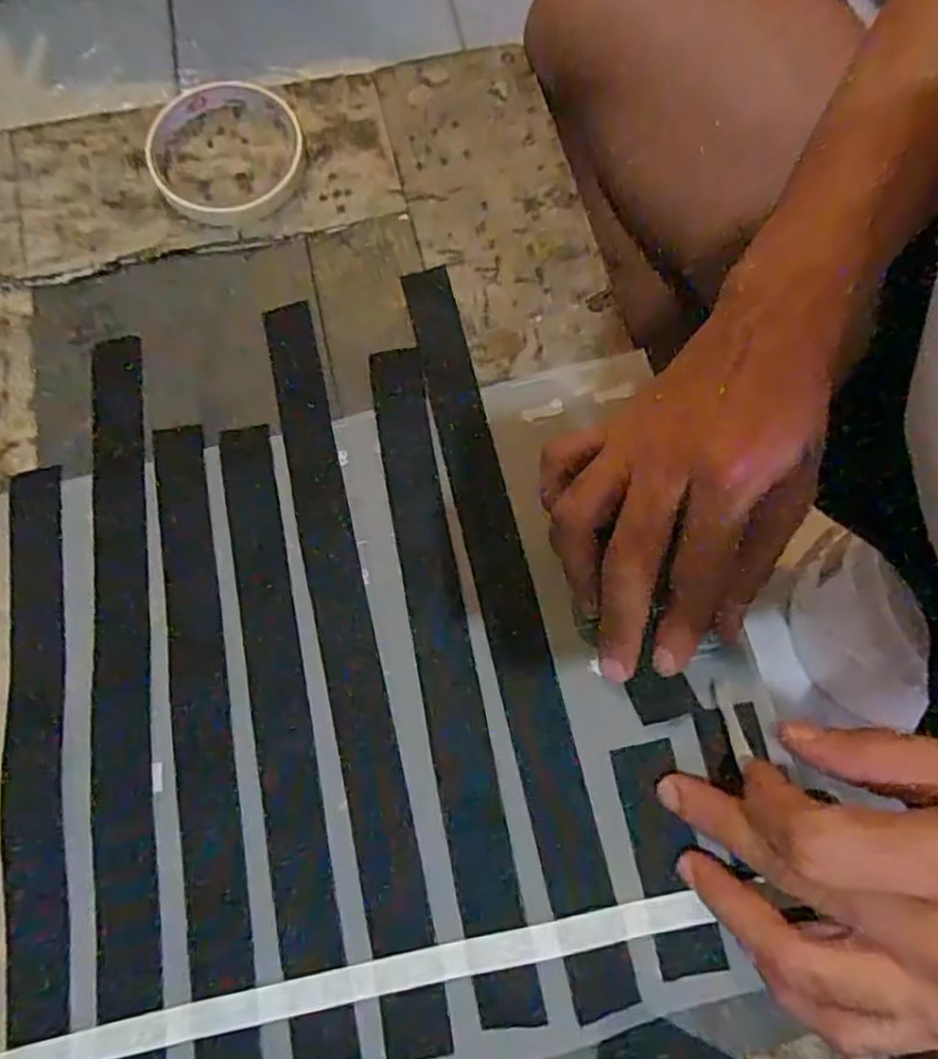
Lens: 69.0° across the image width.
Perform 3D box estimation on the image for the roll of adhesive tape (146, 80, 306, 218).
[{"bbox_3d":[-0.136,-0.214,0.383,0.083,0.018,0.080,-1,71,2],"label":"roll of adhesive tape"}]

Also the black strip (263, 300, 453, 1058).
[{"bbox_3d":[-0.059,0.040,0.313,0.027,0.010,0.340,-14,71,-2],"label":"black strip"}]

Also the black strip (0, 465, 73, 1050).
[{"bbox_3d":[-0.191,0.101,0.301,0.028,0.006,0.276,-12,70,-4],"label":"black strip"}]

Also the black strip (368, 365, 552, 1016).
[{"bbox_3d":[-0.012,0.047,0.304,0.026,0.004,0.295,-11,71,-1],"label":"black strip"}]

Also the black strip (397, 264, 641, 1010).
[{"bbox_3d":[0.015,0.022,0.314,0.025,0.009,0.341,-13,71,-2],"label":"black strip"}]

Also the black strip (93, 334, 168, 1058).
[{"bbox_3d":[-0.158,0.063,0.312,0.029,0.008,0.352,-11,71,-1],"label":"black strip"}]

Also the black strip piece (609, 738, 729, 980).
[{"bbox_3d":[0.078,0.129,0.272,0.025,0.007,0.083,-13,69,8],"label":"black strip piece"}]

